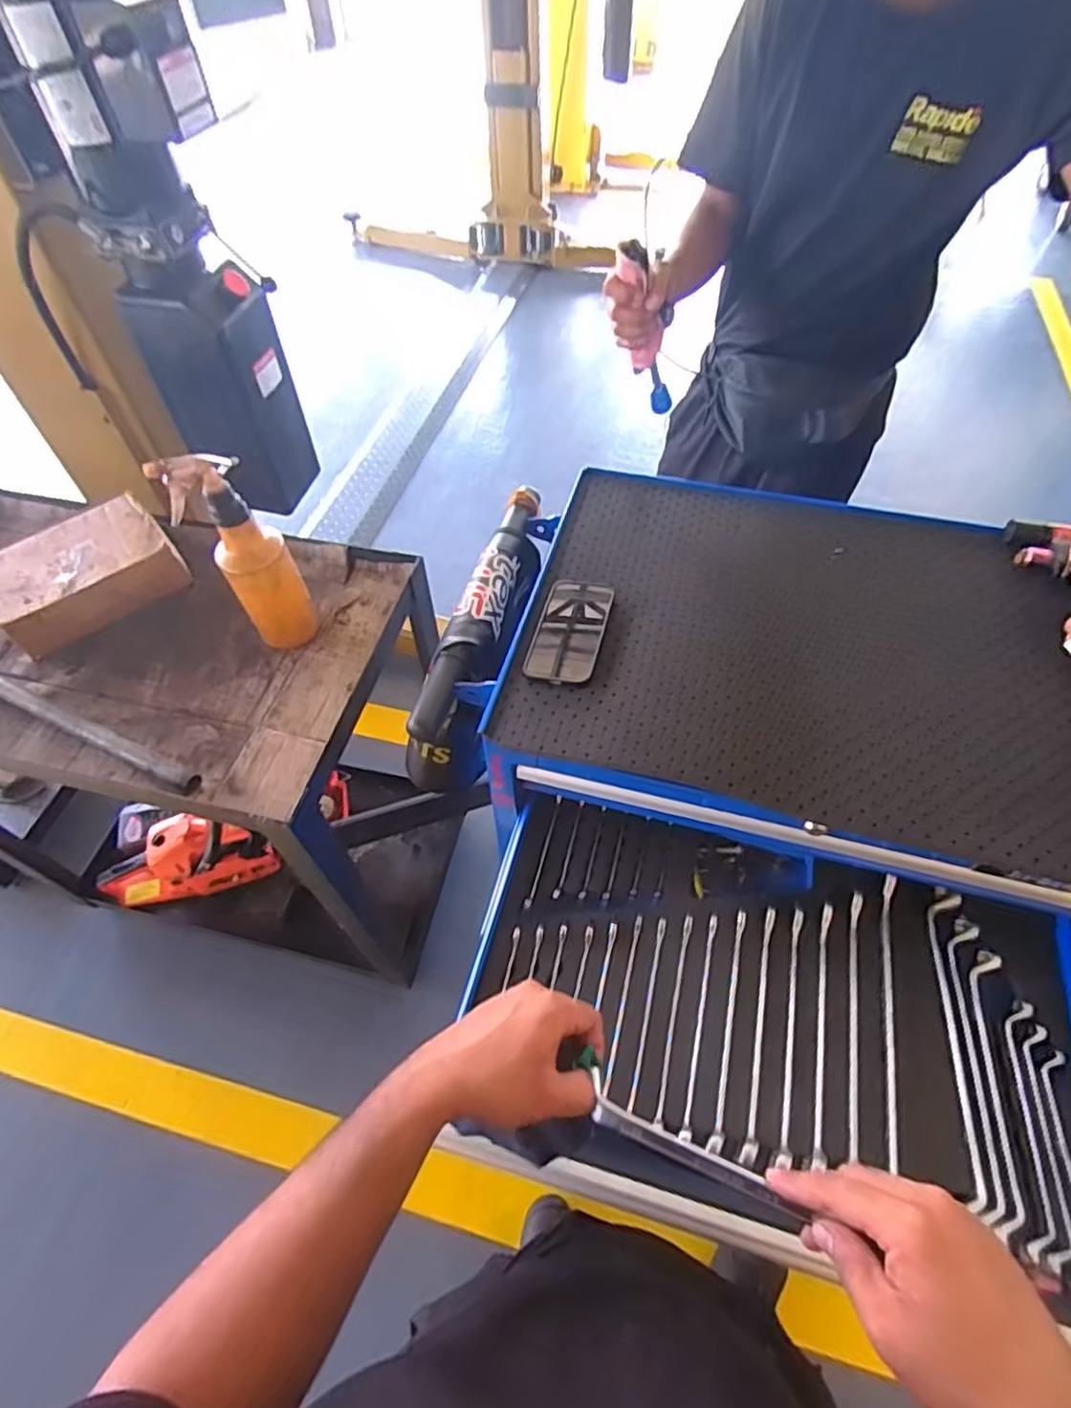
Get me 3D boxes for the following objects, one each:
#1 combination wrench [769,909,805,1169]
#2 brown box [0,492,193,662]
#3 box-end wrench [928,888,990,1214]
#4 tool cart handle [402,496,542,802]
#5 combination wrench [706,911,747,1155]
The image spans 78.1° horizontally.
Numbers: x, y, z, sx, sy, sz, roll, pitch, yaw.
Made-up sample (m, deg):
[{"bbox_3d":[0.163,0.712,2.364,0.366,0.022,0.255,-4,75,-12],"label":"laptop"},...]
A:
[{"bbox_3d":[0.251,0.314,0.642,0.016,0.012,0.232,14,54,11],"label":"combination wrench"},{"bbox_3d":[-0.670,-0.193,0.980,0.243,0.102,0.155,-36,61,-22],"label":"brown box"},{"bbox_3d":[0.410,0.316,0.643,0.033,0.017,0.287,11,55,10],"label":"box-end wrench"},{"bbox_3d":[-0.059,-0.118,0.840,0.083,0.065,0.438,8,55,8],"label":"tool cart handle"},{"bbox_3d":[0.188,0.311,0.642,0.013,0.025,0.216,12,54,10],"label":"combination wrench"}]

